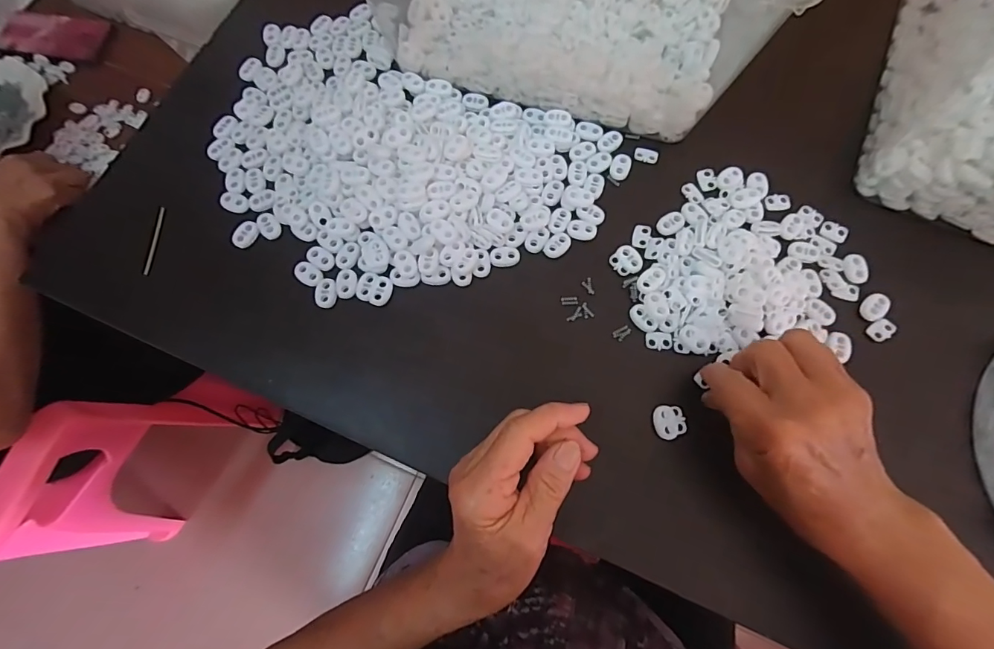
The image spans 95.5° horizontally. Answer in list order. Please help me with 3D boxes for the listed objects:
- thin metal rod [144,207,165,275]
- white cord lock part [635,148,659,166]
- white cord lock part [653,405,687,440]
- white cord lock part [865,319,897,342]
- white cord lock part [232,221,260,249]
[{"bbox_3d":[-0.268,-0.067,0.354,0.004,0.004,0.059,0,74,1],"label":"thin metal rod"},{"bbox_3d":[0.122,-0.137,0.367,0.019,0.004,0.012,13,75,5],"label":"white cord lock part"},{"bbox_3d":[0.118,0.066,0.308,0.021,0.004,0.022,-16,75,-3],"label":"white cord lock part"},{"bbox_3d":[0.276,0.004,0.325,0.019,0.005,0.013,-25,75,-6],"label":"white cord lock part"},{"bbox_3d":[-0.193,-0.070,0.345,0.013,0.005,0.022,24,76,8],"label":"white cord lock part"}]

